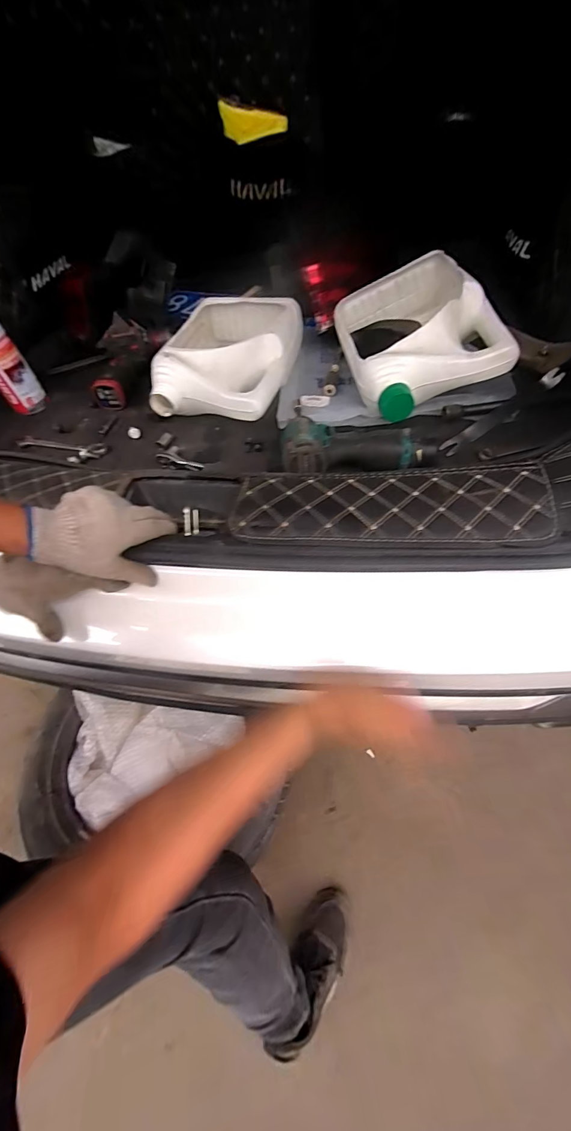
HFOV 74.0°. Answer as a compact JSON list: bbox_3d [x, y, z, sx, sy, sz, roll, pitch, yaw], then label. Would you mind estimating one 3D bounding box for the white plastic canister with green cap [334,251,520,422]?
[{"bbox_3d":[0.205,-0.369,0.609,0.203,0.107,0.303,-8,55,-1],"label":"white plastic canister with green cap"}]

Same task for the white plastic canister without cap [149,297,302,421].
[{"bbox_3d":[-0.096,-0.363,0.659,0.231,0.077,0.305,1,52,7],"label":"white plastic canister without cap"}]

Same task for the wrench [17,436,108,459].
[{"bbox_3d":[-0.373,-0.197,0.627,0.159,0.011,0.035,10,53,14],"label":"wrench"}]

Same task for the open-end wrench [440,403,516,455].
[{"bbox_3d":[0.289,-0.205,0.566,0.147,0.005,0.022,-34,75,-12],"label":"open-end wrench"}]

